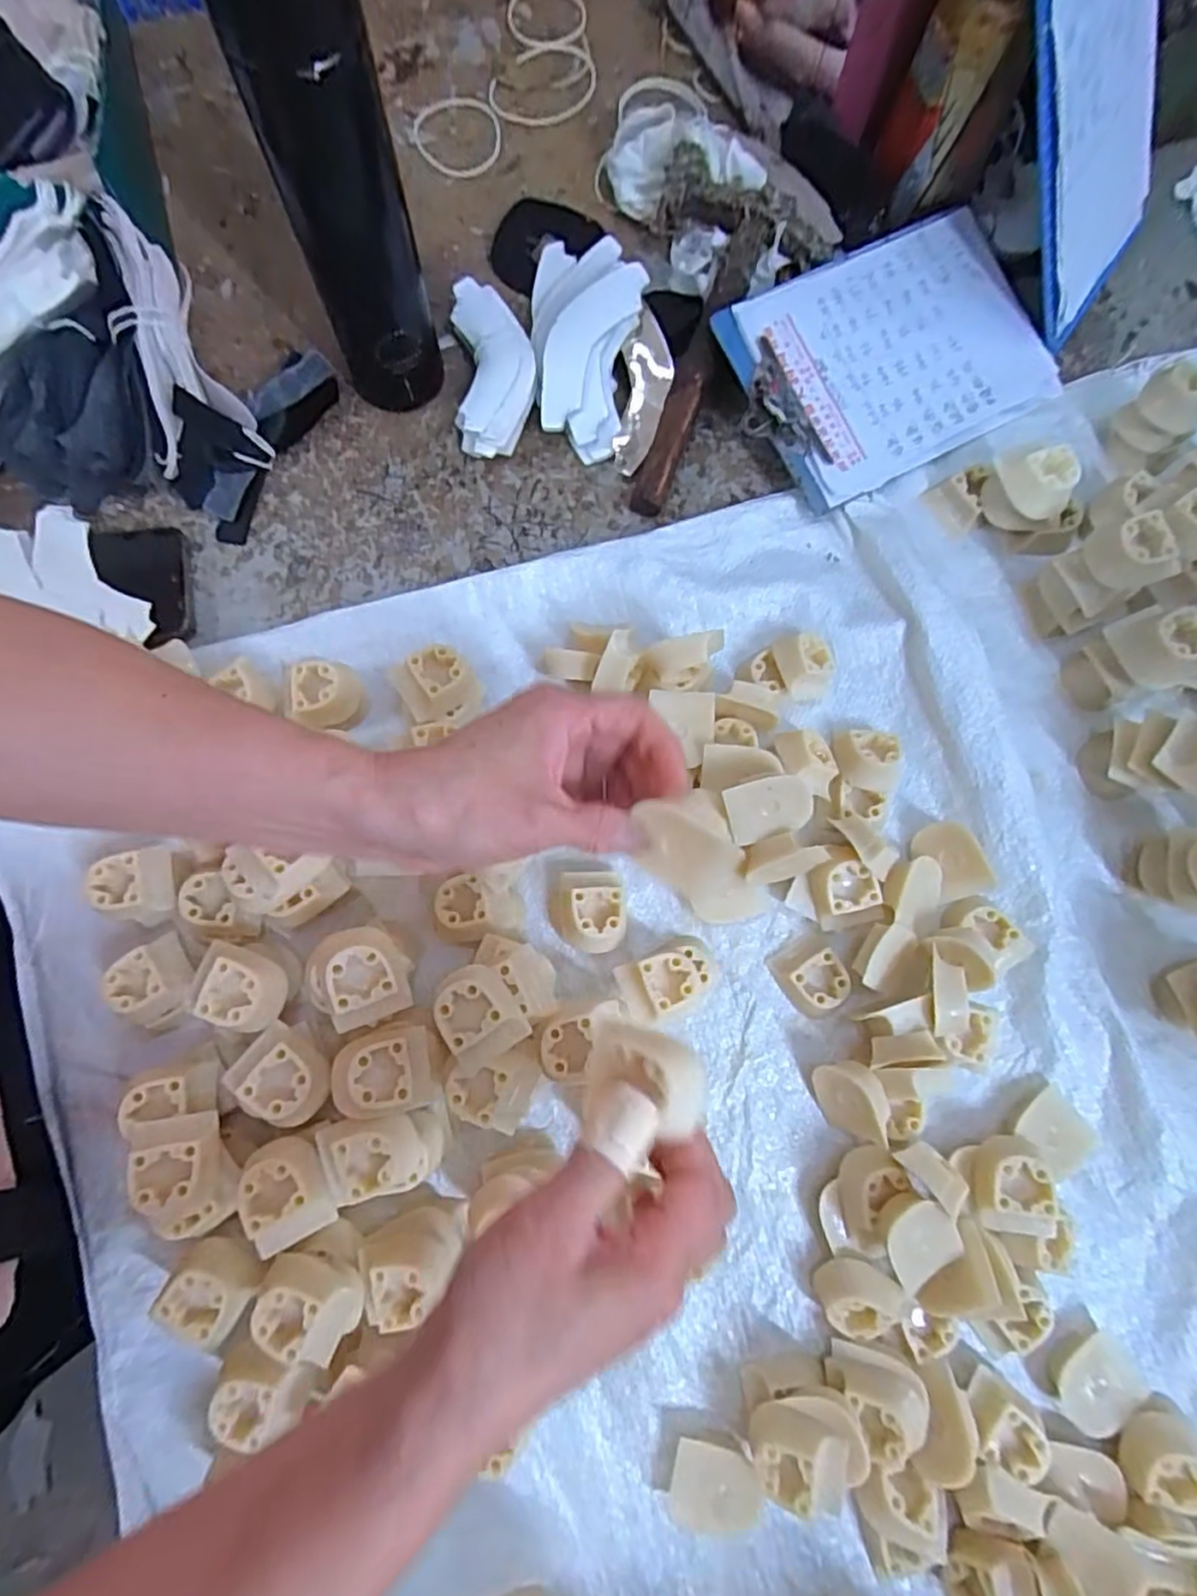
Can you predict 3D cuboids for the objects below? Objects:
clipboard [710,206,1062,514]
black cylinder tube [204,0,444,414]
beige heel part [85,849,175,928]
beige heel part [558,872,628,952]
[{"bbox_3d":[0.206,-0.307,0.469,0.226,0.020,0.150,-32,93,-11],"label":"clipboard"},{"bbox_3d":[-0.137,-0.323,0.371,0.063,0.226,0.066,-16,79,-4],"label":"black cylinder tube"},{"bbox_3d":[-0.266,0.052,0.392,0.038,0.027,0.040,-13,79,-4],"label":"beige heel part"},{"bbox_3d":[-0.004,0.067,0.401,0.037,0.033,0.046,-3,79,-2],"label":"beige heel part"}]

